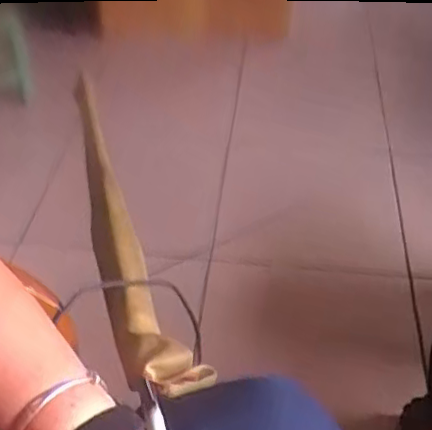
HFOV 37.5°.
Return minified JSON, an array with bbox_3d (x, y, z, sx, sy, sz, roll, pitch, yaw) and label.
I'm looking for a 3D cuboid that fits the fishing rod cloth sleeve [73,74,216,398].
[{"bbox_3d":[-0.142,-0.047,0.878,0.074,0.035,0.855,-10,29,-11],"label":"fishing rod cloth sleeve"}]

